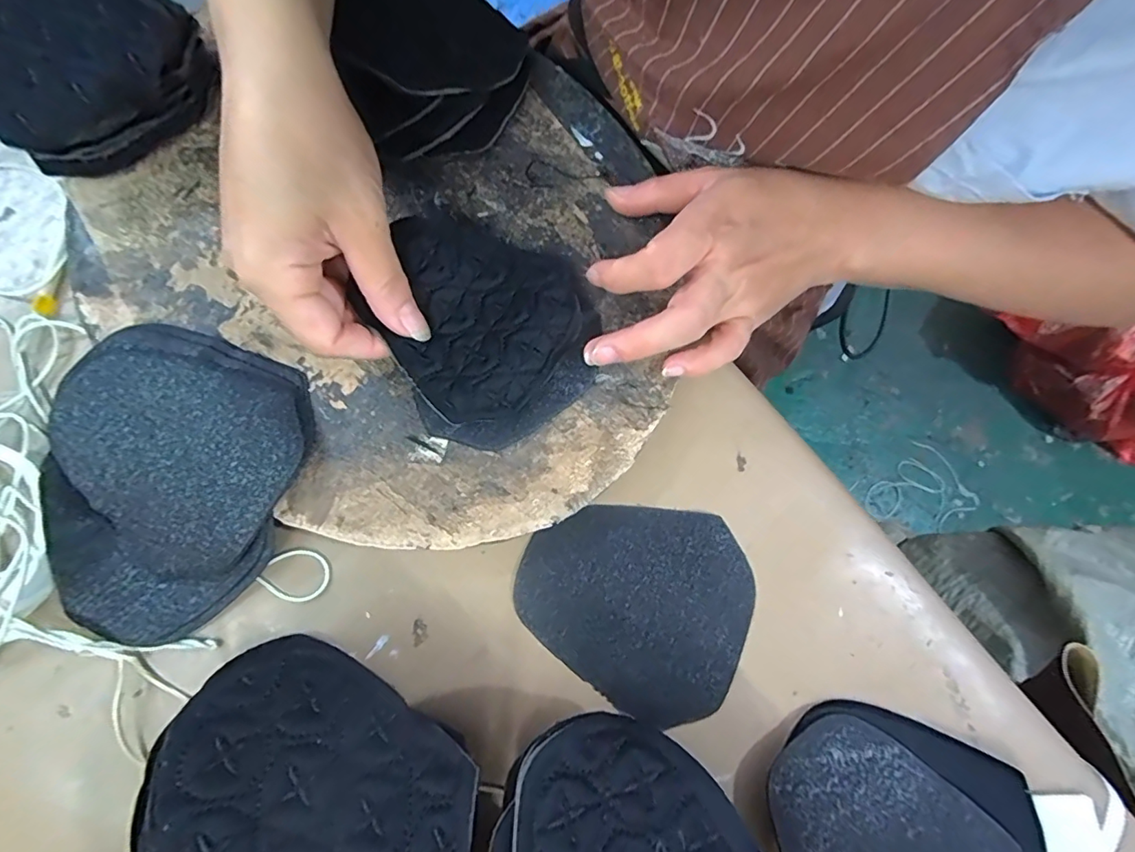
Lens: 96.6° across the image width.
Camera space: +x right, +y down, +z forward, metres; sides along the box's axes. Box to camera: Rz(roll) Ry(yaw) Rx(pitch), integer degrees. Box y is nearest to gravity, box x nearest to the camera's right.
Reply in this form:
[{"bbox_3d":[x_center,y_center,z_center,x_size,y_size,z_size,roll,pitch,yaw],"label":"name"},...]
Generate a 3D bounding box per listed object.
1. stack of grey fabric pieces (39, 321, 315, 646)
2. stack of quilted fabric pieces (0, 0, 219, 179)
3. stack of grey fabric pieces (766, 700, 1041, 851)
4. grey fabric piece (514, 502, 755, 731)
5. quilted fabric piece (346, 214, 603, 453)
[{"bbox_3d":[-0.183,0.023,0.229,0.109,0.018,0.132,19,76,2],"label":"stack of grey fabric pieces"},{"bbox_3d":[-0.253,-0.189,0.267,0.106,0.046,0.107,42,78,8],"label":"stack of quilted fabric pieces"},{"bbox_3d":[0.146,0.180,0.217,0.109,0.018,0.112,-14,77,-6],"label":"stack of grey fabric pieces"},{"bbox_3d":[0.033,0.081,0.243,0.108,0.004,0.093,27,77,5],"label":"grey fabric piece"},{"bbox_3d":[-0.040,-0.052,0.249,0.099,0.022,0.112,-30,79,-8],"label":"quilted fabric piece"}]

